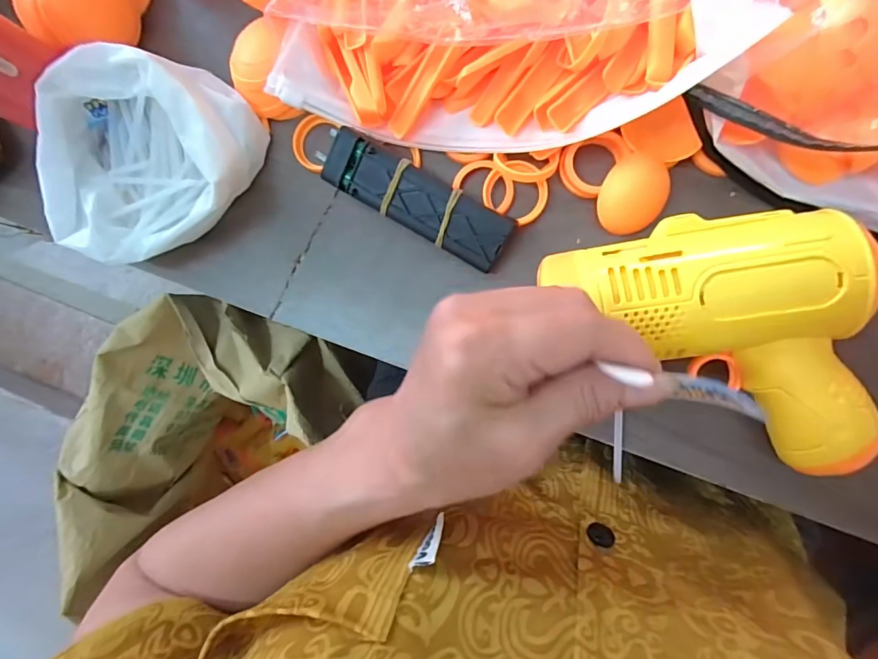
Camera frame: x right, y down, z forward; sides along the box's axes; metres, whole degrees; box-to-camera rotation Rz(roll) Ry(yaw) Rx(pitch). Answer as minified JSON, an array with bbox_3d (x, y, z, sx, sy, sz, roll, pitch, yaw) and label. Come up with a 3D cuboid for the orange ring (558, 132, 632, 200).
[{"bbox_3d":[0.080,-0.090,0.257,0.030,0.013,0.034,38,95,9],"label":"orange ring"}]

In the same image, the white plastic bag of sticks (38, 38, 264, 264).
[{"bbox_3d":[-0.167,-0.095,0.279,0.100,0.057,0.114,14,91,10],"label":"white plastic bag of sticks"}]

